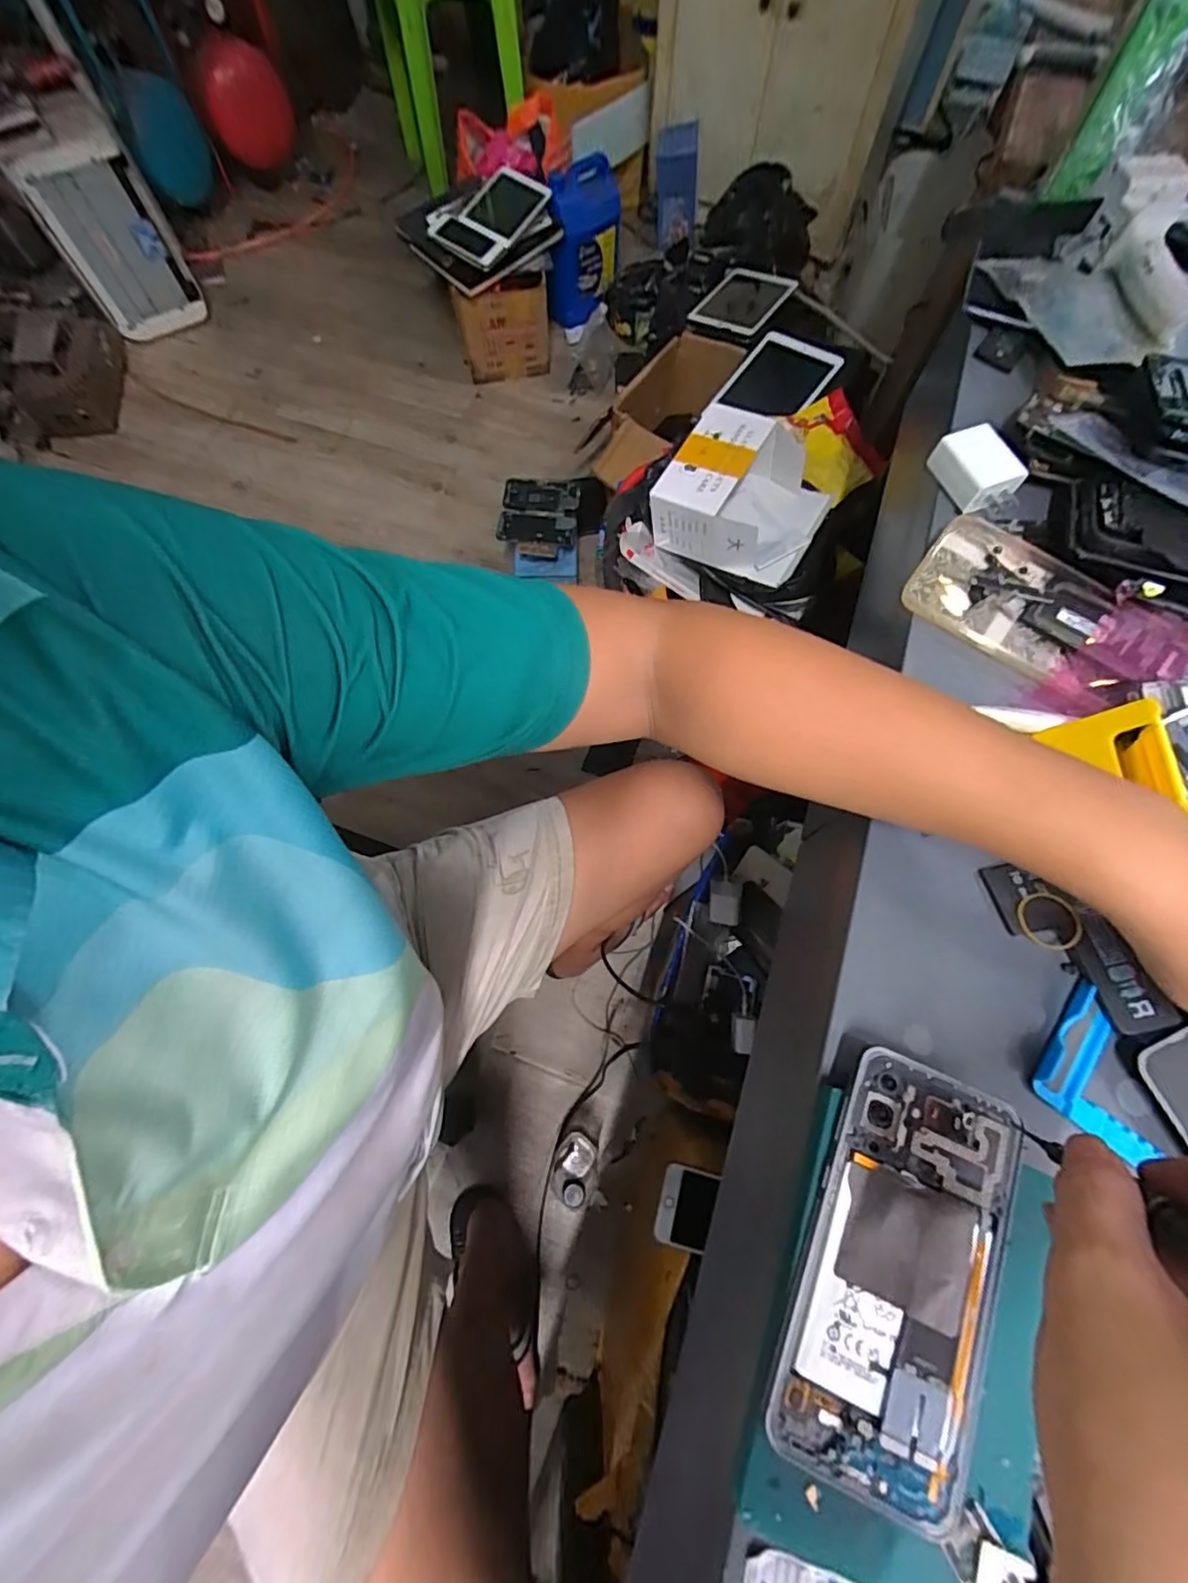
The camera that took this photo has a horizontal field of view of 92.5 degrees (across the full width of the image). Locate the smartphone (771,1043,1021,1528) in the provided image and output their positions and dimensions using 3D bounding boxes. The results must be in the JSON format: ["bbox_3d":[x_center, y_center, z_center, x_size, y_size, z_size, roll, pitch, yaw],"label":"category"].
[{"bbox_3d":[0.135,0.205,0.247,0.083,0.007,0.161,21,72,7],"label":"smartphone"}]

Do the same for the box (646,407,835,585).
[{"bbox_3d":[0.203,-0.395,0.760,0.202,0.104,0.175,29,73,9],"label":"box"}]

